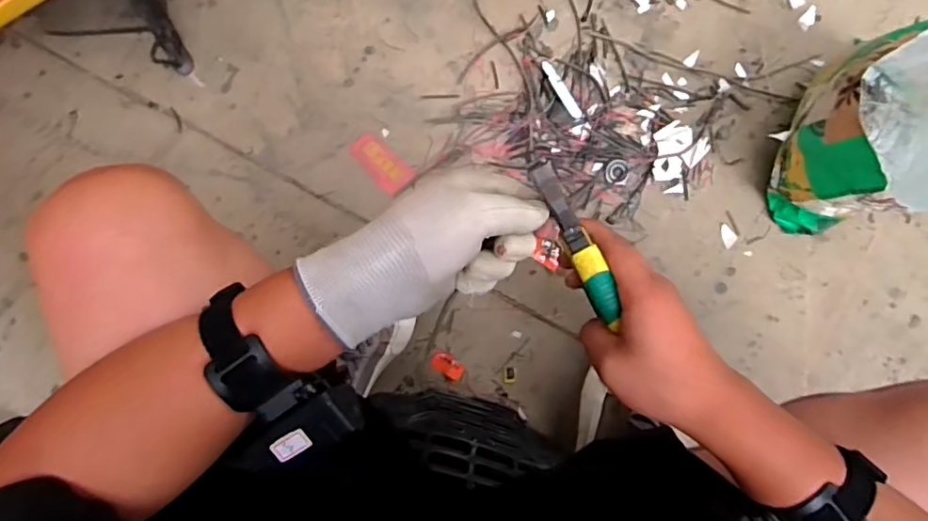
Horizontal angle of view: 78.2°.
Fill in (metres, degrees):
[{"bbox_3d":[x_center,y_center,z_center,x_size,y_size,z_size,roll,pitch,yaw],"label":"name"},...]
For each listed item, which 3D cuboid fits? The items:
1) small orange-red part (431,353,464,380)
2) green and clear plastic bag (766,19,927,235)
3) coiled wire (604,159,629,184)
[{"bbox_3d":[-0.024,0.154,0.834,0.048,0.007,0.028,29,91,-3],"label":"small orange-red part"},{"bbox_3d":[0.531,-0.156,0.718,0.245,0.257,0.211,-25,93,-1],"label":"green and clear plastic bag"},{"bbox_3d":[0.221,-0.129,0.828,0.033,0.005,0.035,9,92,-3],"label":"coiled wire"}]

